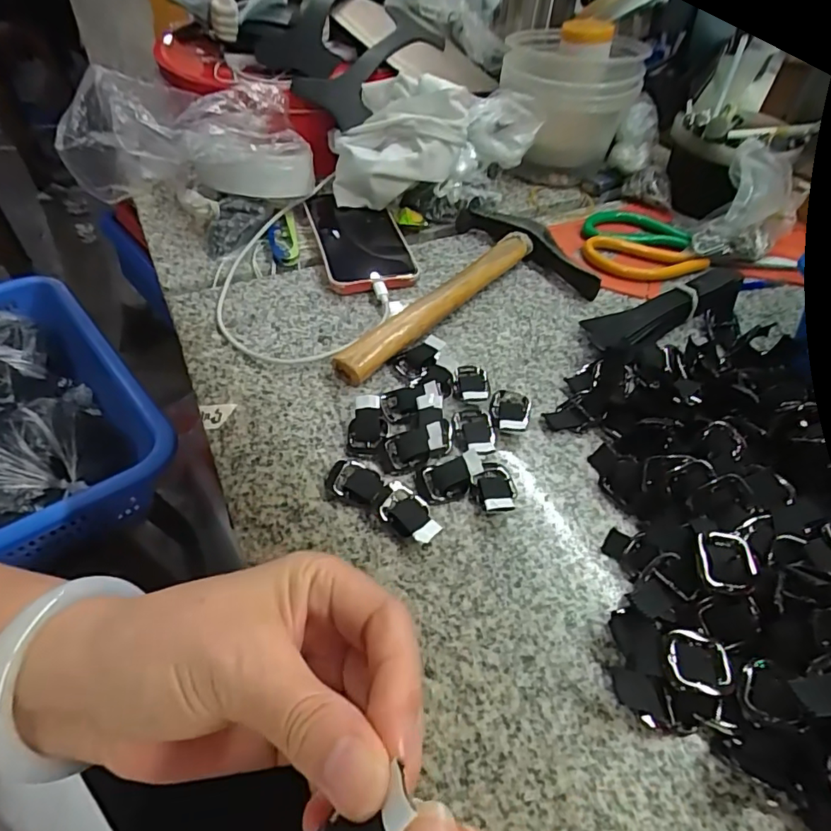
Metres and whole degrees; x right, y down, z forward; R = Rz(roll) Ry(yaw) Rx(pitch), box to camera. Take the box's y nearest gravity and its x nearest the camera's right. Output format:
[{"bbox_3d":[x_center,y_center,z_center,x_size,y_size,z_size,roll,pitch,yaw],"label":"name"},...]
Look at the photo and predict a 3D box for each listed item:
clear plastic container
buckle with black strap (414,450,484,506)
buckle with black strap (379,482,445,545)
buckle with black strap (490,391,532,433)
[{"bbox_3d":[0.151,-0.311,0.547,0.131,0.116,0.110,-11,50,-12],"label":"clear plastic container"},{"bbox_3d":[0.020,0.035,0.308,0.039,0.010,0.025,-10,50,-11],"label":"buckle with black strap"},{"bbox_3d":[-0.002,0.054,0.293,0.037,0.011,0.024,35,56,24],"label":"buckle with black strap"},{"bbox_3d":[0.062,-0.004,0.347,0.026,0.012,0.037,12,50,8],"label":"buckle with black strap"}]

